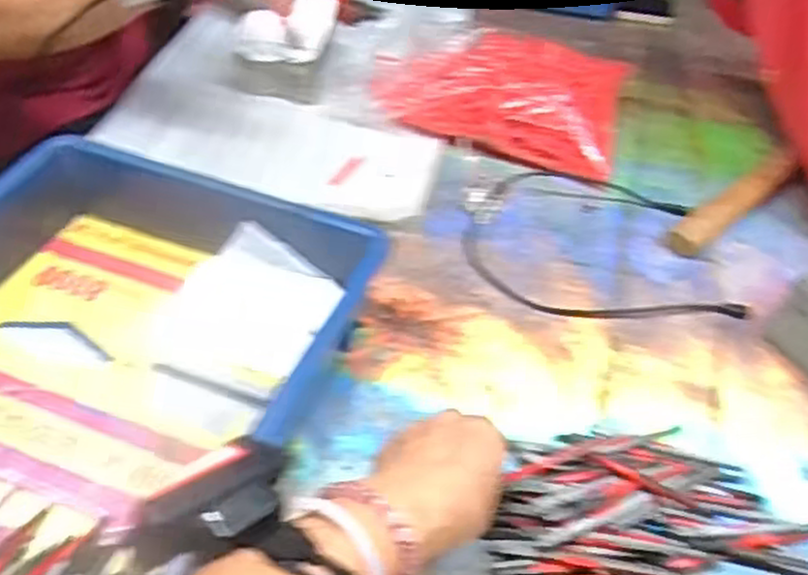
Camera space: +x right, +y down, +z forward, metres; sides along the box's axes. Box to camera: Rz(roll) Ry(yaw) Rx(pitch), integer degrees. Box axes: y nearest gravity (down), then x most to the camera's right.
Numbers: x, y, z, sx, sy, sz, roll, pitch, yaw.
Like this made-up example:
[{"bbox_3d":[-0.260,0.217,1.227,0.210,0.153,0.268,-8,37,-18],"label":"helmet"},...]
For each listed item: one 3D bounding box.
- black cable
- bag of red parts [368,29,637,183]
[{"bbox_3d":[0.160,-0.044,0.655,0.216,0.018,0.176,1,46,-4],"label":"black cable"},{"bbox_3d":[0.103,-0.194,0.759,0.230,0.067,0.130,18,47,12],"label":"bag of red parts"}]

